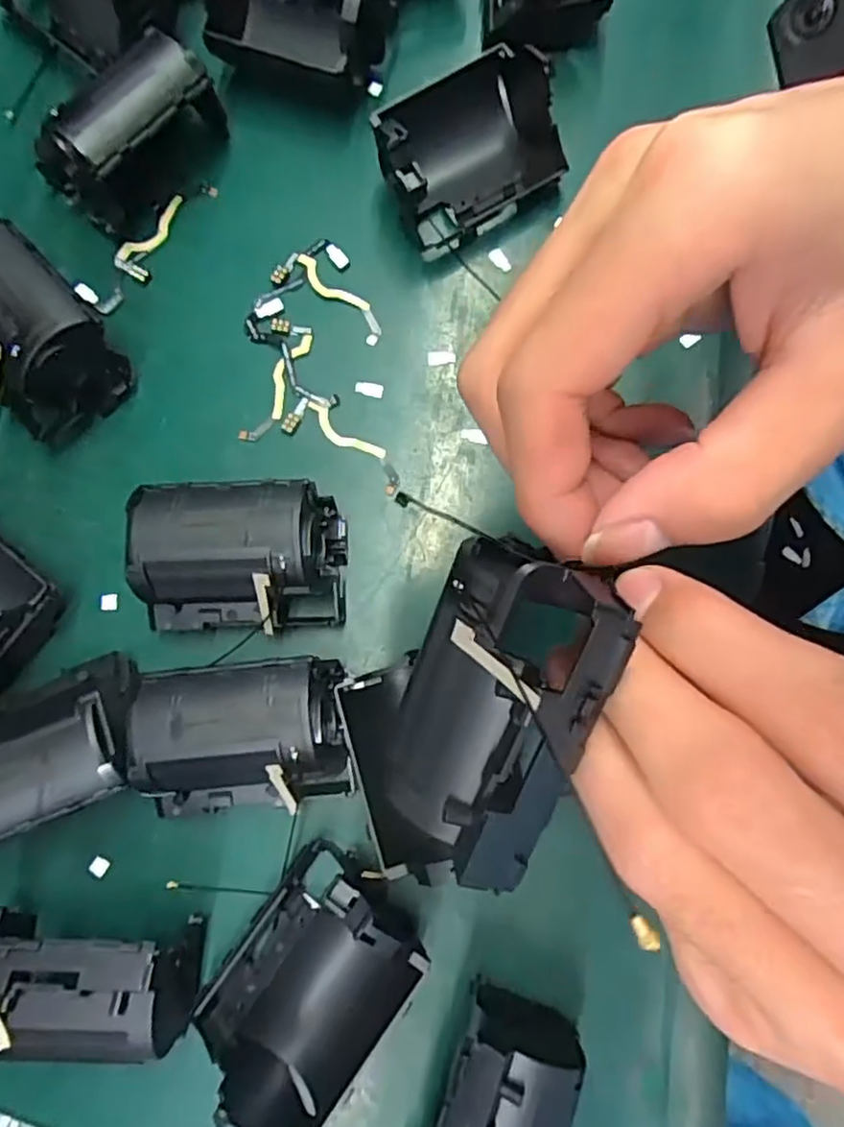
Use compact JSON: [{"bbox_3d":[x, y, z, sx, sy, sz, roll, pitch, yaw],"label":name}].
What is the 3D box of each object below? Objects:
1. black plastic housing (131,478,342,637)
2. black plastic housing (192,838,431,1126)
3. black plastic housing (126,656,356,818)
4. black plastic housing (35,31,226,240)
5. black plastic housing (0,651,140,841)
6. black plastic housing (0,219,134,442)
[{"bbox_3d":[-0.065,-0.002,0.239,0.071,0.041,0.049,0,79,0],"label":"black plastic housing"},{"bbox_3d":[-0.035,0.136,0.212,0.055,0.043,0.079,33,81,6],"label":"black plastic housing"},{"bbox_3d":[-0.059,0.057,0.228,0.070,0.041,0.043,-6,78,3],"label":"black plastic housing"},{"bbox_3d":[-0.117,-0.174,0.271,0.073,0.043,0.037,-42,82,-7],"label":"black plastic housing"},{"bbox_3d":[-0.130,0.063,0.227,0.067,0.042,0.050,-19,80,-3],"label":"black plastic housing"},{"bbox_3d":[-0.154,-0.089,0.255,0.052,0.040,0.071,-38,81,-7],"label":"black plastic housing"}]

